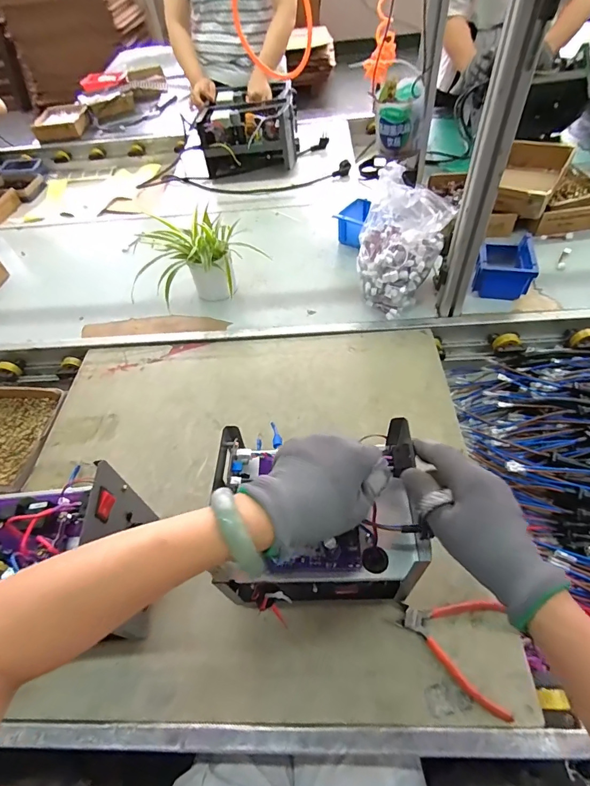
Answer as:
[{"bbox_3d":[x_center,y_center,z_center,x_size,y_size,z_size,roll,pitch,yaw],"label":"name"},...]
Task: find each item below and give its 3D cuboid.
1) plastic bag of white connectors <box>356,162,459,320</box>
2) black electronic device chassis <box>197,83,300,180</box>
[{"bbox_3d":[0.202,-0.276,0.780,0.157,0.198,0.182,9,56,11],"label":"plastic bag of white connectors"},{"bbox_3d":[-0.139,-0.846,1.320,0.299,0.180,0.284,-4,52,3],"label":"black electronic device chassis"}]

